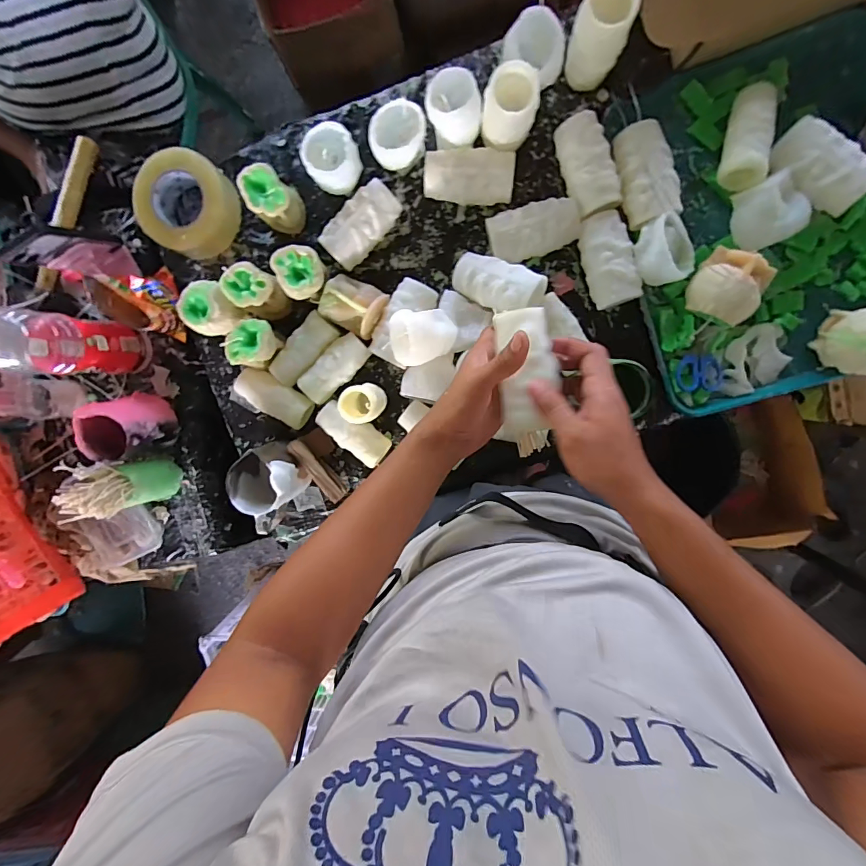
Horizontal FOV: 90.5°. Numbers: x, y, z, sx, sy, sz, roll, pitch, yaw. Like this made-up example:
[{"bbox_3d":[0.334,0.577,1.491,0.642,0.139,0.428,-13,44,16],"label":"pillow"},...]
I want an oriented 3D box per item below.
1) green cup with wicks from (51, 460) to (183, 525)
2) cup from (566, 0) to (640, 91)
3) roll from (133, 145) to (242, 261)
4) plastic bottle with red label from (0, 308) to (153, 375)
[{"bbox_3d":[-0.471,0.076,0.647,0.082,0.143,0.078,1,98,6],"label":"green cup with wicks"},{"bbox_3d":[0.199,-0.473,0.521,0.063,0.115,0.061,1,98,6],"label":"cup"},{"bbox_3d":[-0.362,-0.334,0.632,0.129,0.052,0.137,41,100,-1],"label":"roll"},{"bbox_3d":[-0.509,-0.119,0.574,0.088,0.235,0.078,4,99,5],"label":"plastic bottle with red label"}]

